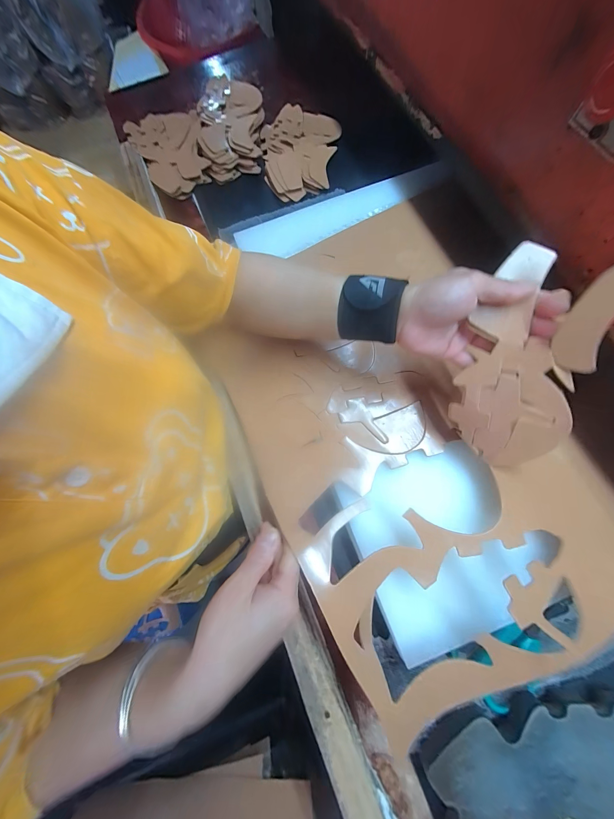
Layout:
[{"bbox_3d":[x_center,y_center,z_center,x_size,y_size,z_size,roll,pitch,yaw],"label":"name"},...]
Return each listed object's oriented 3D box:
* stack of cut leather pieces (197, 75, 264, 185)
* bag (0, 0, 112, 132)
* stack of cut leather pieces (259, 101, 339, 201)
[{"bbox_3d":[-0.140,-0.529,0.492,0.120,0.027,0.221,-11,76,-1],"label":"stack of cut leather pieces"},{"bbox_3d":[-0.764,-1.050,0.743,0.364,0.254,0.212,-16,77,-2],"label":"bag"},{"bbox_3d":[-0.011,-0.473,0.485,0.139,0.026,0.202,-4,76,1],"label":"stack of cut leather pieces"}]

